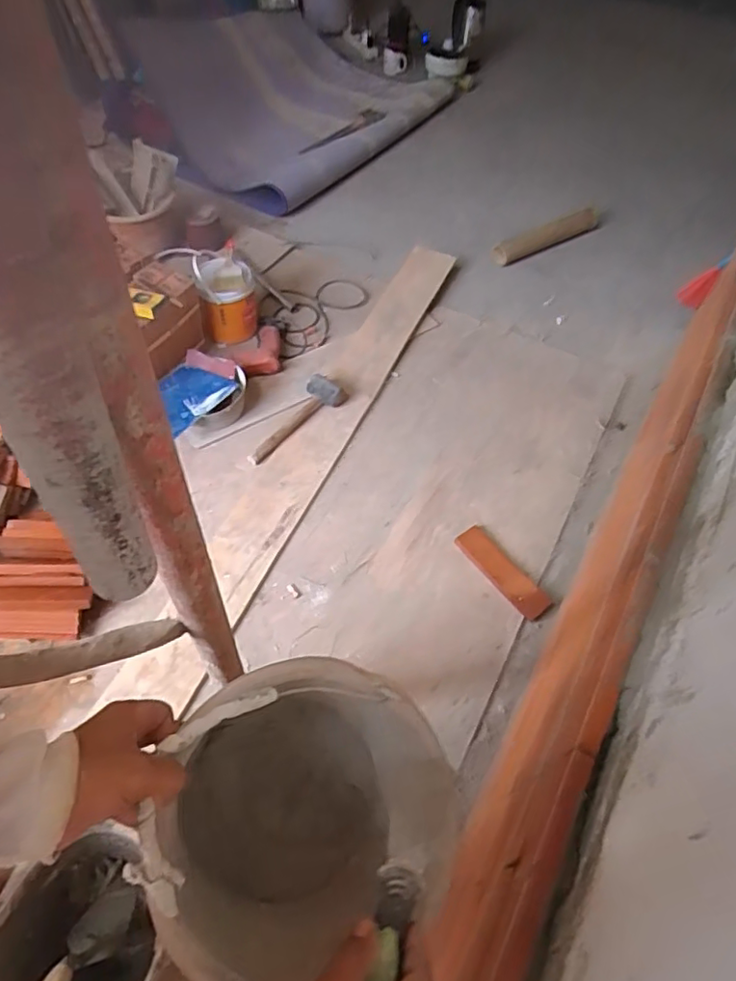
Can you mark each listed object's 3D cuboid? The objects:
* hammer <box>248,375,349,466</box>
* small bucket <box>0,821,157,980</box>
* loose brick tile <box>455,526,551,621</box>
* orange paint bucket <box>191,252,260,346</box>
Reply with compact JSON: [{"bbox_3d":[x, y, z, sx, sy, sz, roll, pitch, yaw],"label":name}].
[{"bbox_3d":[-0.176,-0.177,1.438,0.103,0.043,0.311,35,62,19],"label":"hammer"},{"bbox_3d":[-0.388,0.621,0.793,0.200,0.161,0.222,-20,59,-17],"label":"small bucket"},{"bbox_3d":[0.288,0.174,1.258,0.072,0.011,0.233,-32,64,-21],"label":"loose brick tile"},{"bbox_3d":[-0.373,-0.505,1.567,0.144,0.175,0.136,-8,58,-7],"label":"orange paint bucket"}]

